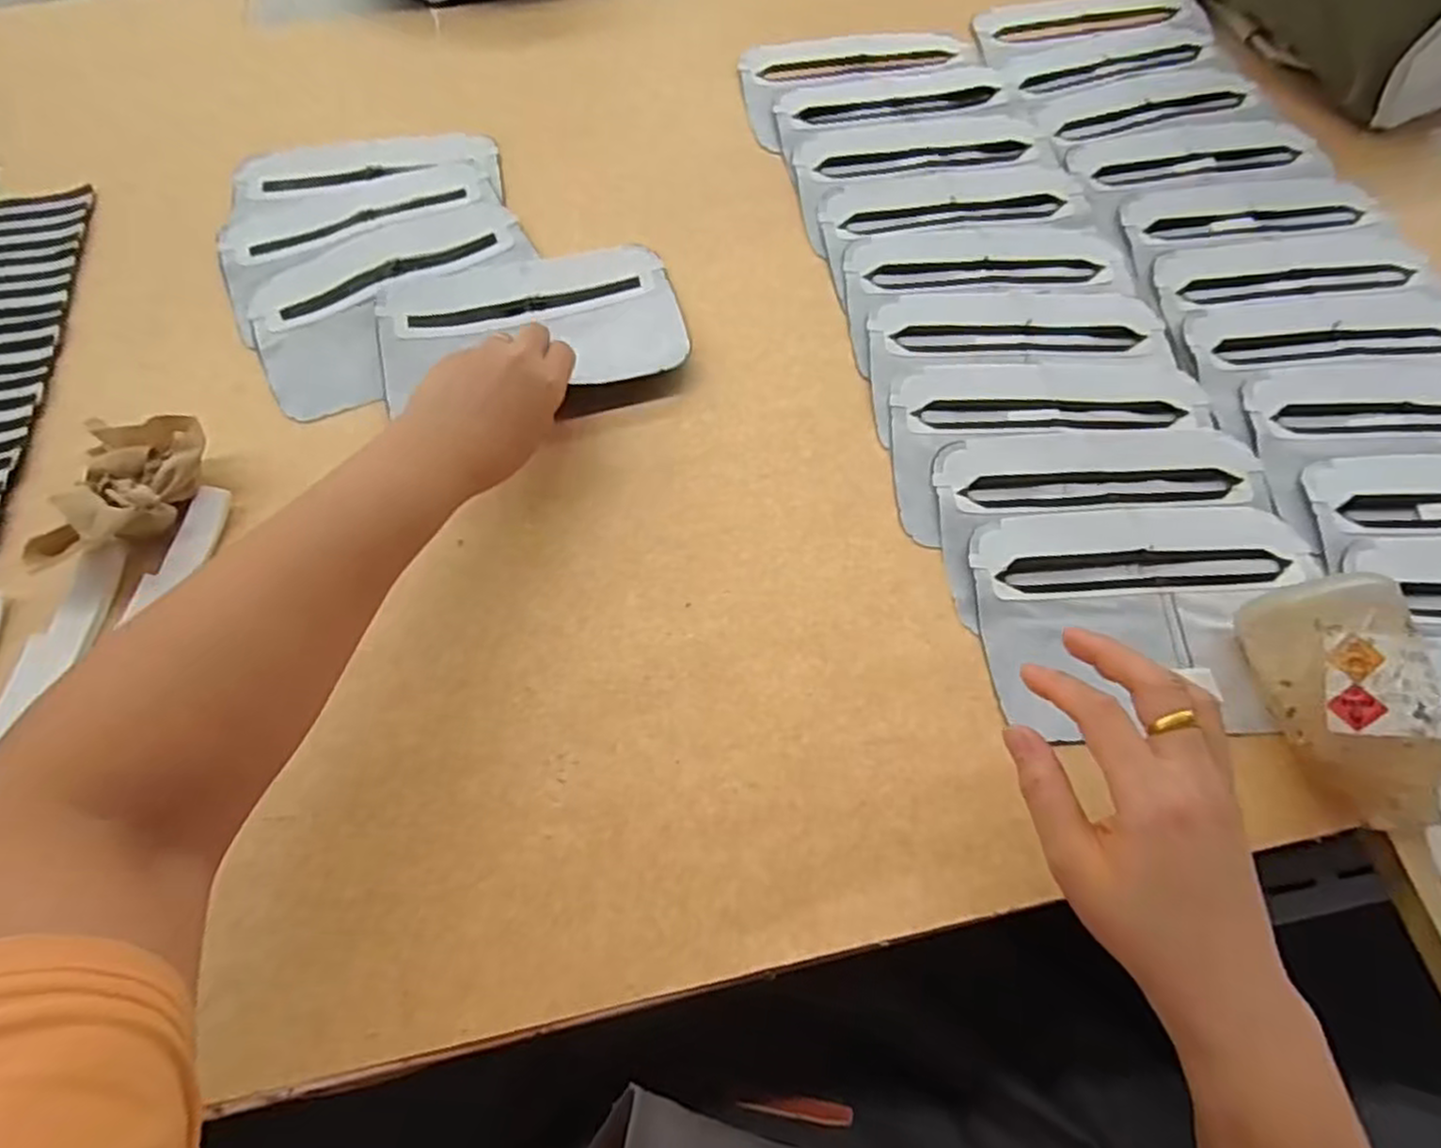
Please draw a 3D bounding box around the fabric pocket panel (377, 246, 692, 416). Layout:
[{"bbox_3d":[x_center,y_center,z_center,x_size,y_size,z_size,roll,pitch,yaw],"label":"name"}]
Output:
[{"bbox_3d":[-0.125,-0.171,0.484,0.193,0.020,0.124,-8,67,-4],"label":"fabric pocket panel"}]

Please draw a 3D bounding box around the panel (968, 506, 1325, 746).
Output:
[{"bbox_3d":[0.242,0.022,0.400,0.190,0.012,0.129,-2,67,-1],"label":"panel"}]

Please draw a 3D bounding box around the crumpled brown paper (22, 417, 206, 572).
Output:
[{"bbox_3d":[-0.340,-0.048,0.410,0.074,0.043,0.096,1,67,0],"label":"crumpled brown paper"}]

